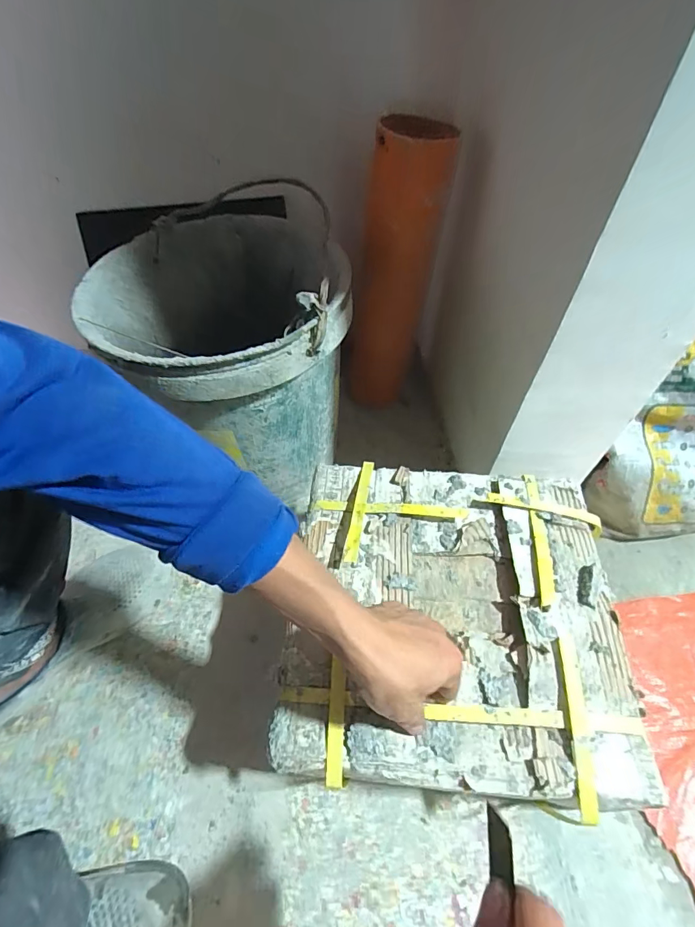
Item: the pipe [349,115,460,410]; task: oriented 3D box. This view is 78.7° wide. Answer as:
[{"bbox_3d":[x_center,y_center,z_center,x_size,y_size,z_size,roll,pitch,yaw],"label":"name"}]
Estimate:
[{"bbox_3d":[0.069,-0.274,0.681,0.108,0.430,0.113,8,53,5],"label":"pipe"}]

